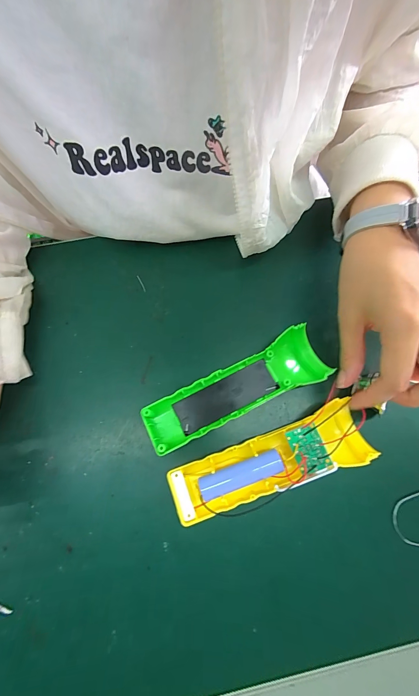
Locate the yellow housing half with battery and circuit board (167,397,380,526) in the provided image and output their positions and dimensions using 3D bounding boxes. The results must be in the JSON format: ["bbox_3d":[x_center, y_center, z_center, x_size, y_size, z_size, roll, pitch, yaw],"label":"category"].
[{"bbox_3d":[0.047,0.091,0.231,0.160,0.032,0.047,-20,76,-3],"label":"yellow housing half with battery and circuit board"}]

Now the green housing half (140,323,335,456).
[{"bbox_3d":[0.023,0.037,0.250,0.161,0.026,0.046,-26,76,-8],"label":"green housing half"}]

